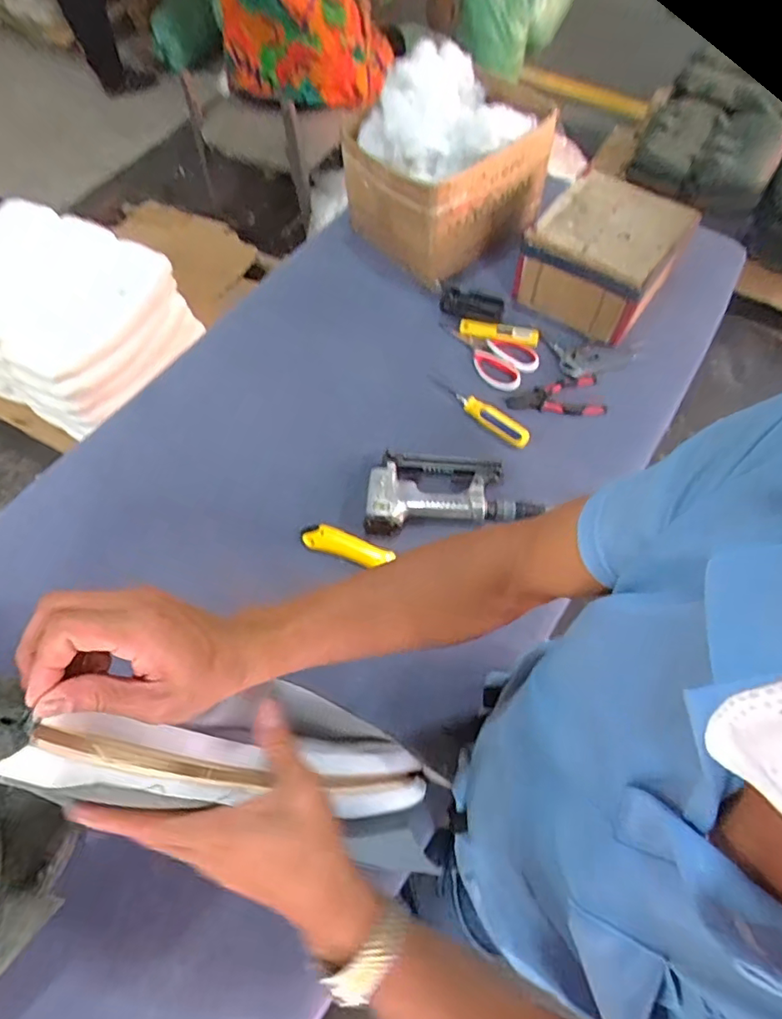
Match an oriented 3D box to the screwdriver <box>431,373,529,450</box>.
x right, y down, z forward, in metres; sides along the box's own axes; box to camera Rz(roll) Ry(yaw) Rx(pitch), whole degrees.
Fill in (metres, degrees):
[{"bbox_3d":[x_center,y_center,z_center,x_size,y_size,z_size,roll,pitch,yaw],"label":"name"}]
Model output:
[{"bbox_3d":[0.139,-0.159,0.842,0.034,0.028,0.182,-40,68,-17],"label":"screwdriver"}]

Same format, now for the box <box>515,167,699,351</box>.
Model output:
[{"bbox_3d":[0.329,-0.392,0.865,0.196,0.140,0.216,35,68,18],"label":"box"}]

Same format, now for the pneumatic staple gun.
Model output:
[{"bbox_3d":[0.085,-0.023,0.781,0.237,0.040,0.124,2,62,3],"label":"pneumatic staple gun"}]

